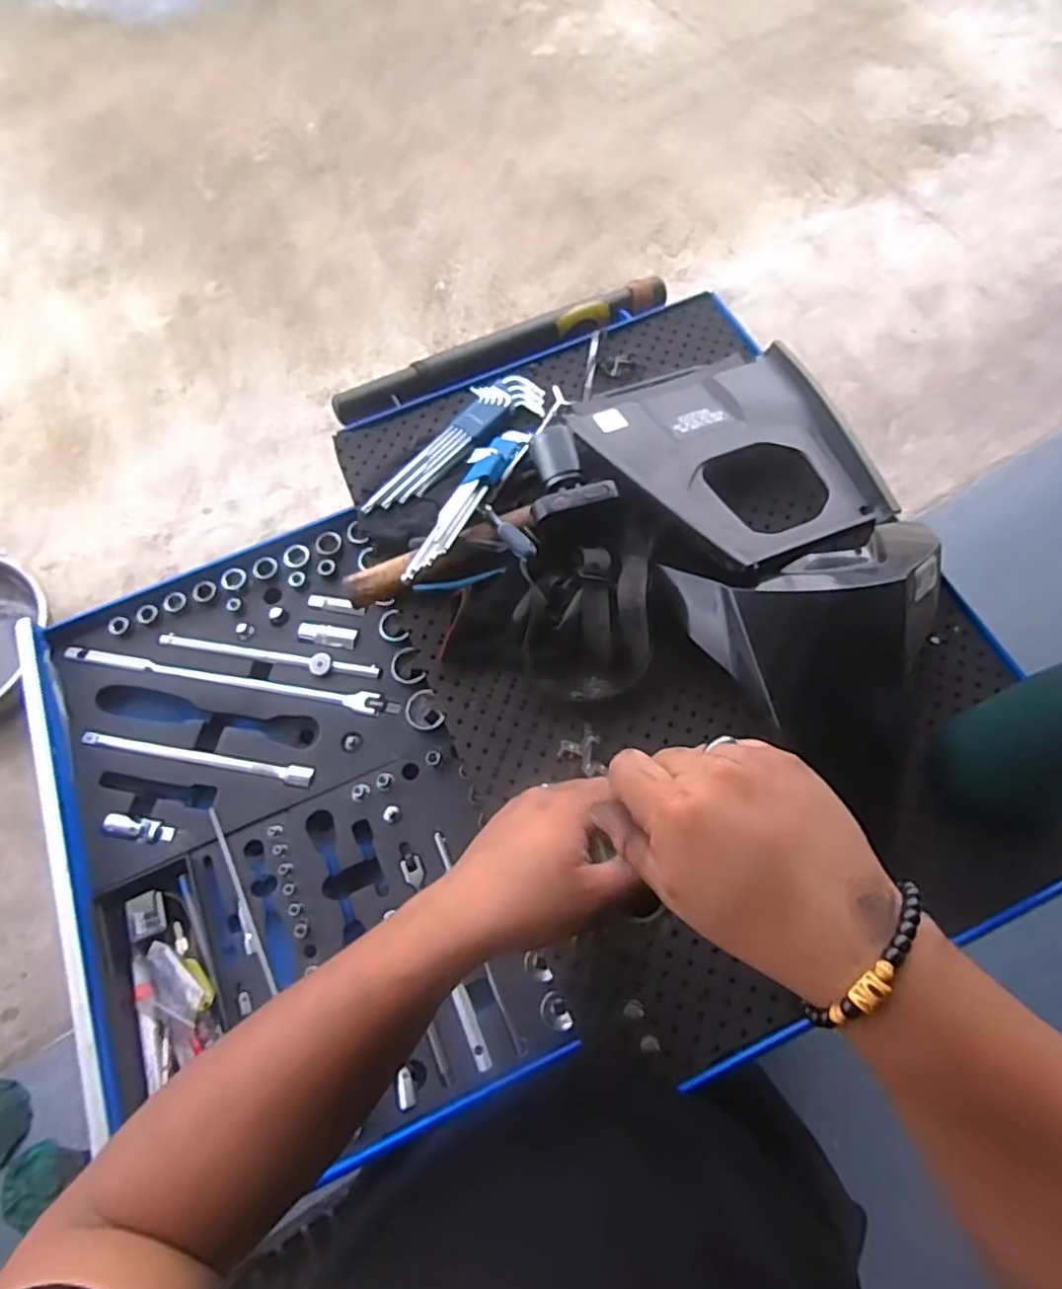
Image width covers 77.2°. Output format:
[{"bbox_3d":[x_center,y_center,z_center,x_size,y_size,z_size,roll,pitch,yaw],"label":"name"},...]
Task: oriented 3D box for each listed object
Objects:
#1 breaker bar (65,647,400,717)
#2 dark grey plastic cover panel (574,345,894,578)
[{"bbox_3d":[-0.319,0.038,0.703,0.369,0.016,0.022,8,67,6],"label":"breaker bar"},{"bbox_3d":[0.188,-0.181,0.636,0.254,0.072,0.270,-21,67,-6],"label":"dark grey plastic cover panel"}]

